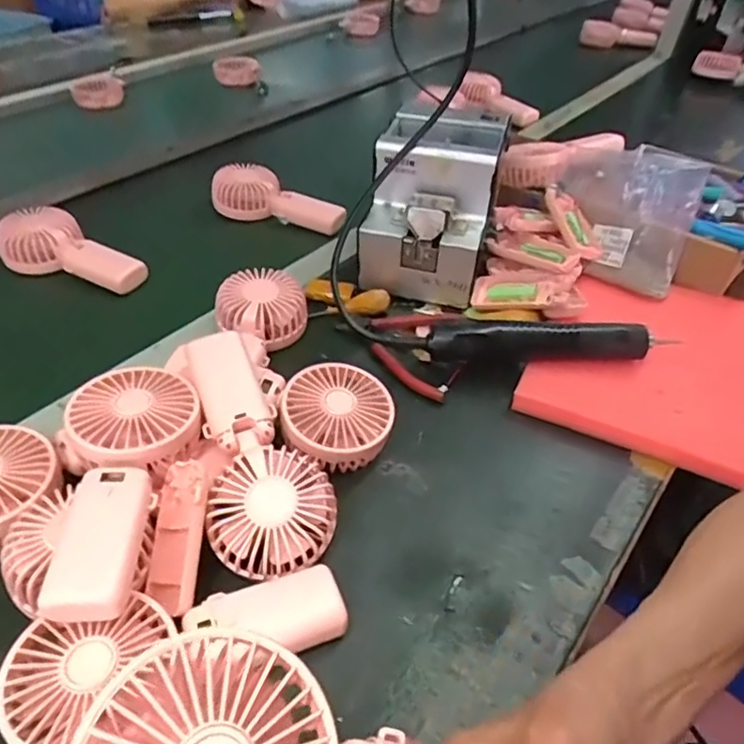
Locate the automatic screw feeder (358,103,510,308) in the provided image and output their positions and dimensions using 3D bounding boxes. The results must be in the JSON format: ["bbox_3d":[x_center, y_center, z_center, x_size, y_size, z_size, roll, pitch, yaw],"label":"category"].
[{"bbox_3d":[0.066,-0.183,0.634,0.127,0.151,0.169,11,44,11],"label":"automatic screw feeder"}]

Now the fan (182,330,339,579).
[{"bbox_3d":[-0.088,0.053,0.417,0.086,0.032,0.180,-17,64,-18],"label":"fan"}]

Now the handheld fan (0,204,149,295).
[{"bbox_3d":[-0.342,-0.135,0.648,0.165,0.049,0.078,24,47,22],"label":"handheld fan"}]

